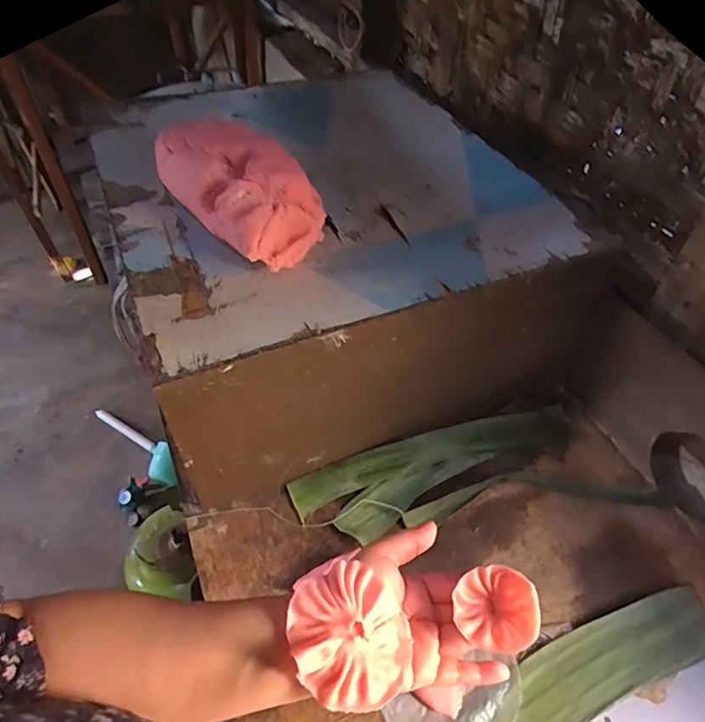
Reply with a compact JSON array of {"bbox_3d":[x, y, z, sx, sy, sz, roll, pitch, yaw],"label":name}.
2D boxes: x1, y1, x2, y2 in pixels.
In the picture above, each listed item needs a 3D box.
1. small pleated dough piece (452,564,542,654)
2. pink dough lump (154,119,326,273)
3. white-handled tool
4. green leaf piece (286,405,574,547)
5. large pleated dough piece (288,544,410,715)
[{"bbox_3d":[0.093,0.159,0.327,0.049,0.019,0.048,-6,60,12],"label":"small pleated dough piece"},{"bbox_3d":[-0.126,-0.187,0.555,0.106,0.097,0.203,-35,58,-28],"label":"pink dough lump"},{"bbox_3d":[-0.640,0.233,1.522,0.410,0.060,0.094,36,56,27],"label":"white-handled tool"},{"bbox_3d":[0.119,0.133,0.650,0.385,0.020,0.101,-15,50,-15],"label":"green leaf piece"},{"bbox_3d":[-0.001,0.164,0.304,0.067,0.024,0.075,-30,55,-25],"label":"large pleated dough piece"}]

